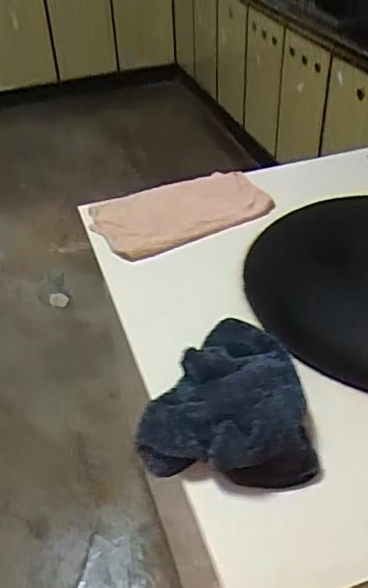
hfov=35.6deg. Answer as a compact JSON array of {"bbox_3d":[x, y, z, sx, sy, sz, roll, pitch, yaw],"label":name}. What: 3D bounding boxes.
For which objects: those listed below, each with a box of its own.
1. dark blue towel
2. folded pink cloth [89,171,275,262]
[{"bbox_3d":[0.050,0.112,0.714,0.202,0.063,0.240,0,40,3],"label":"dark blue towel"},{"bbox_3d":[-0.001,-0.161,1.084,0.331,0.039,0.182,-22,44,-21],"label":"folded pink cloth"}]

